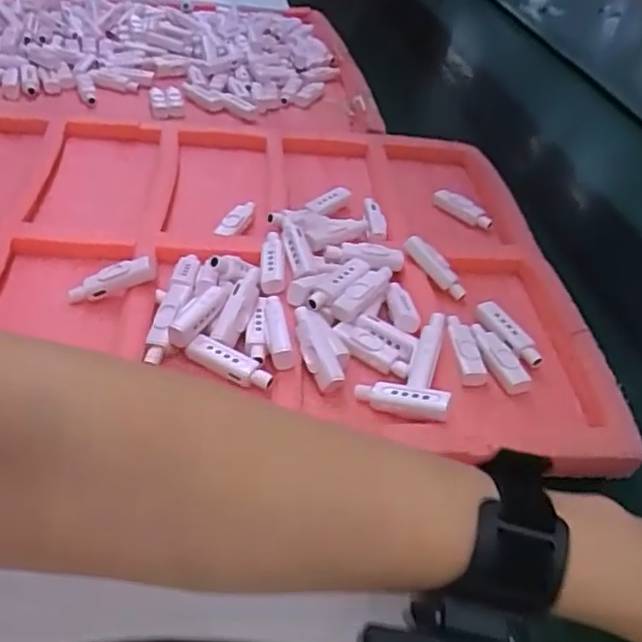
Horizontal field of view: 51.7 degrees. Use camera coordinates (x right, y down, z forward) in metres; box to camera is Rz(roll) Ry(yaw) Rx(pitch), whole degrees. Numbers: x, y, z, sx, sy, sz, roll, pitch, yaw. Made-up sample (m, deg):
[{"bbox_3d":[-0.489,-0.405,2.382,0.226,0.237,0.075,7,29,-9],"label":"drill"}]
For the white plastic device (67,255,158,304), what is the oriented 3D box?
[{"bbox_3d":[-0.136,-0.026,0.430,0.060,0.016,0.008,-22,44,5],"label":"white plastic device"}]

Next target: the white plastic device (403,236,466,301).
[{"bbox_3d":[0.083,-0.039,0.479,0.017,0.009,0.056,-32,74,-33],"label":"white plastic device"}]

